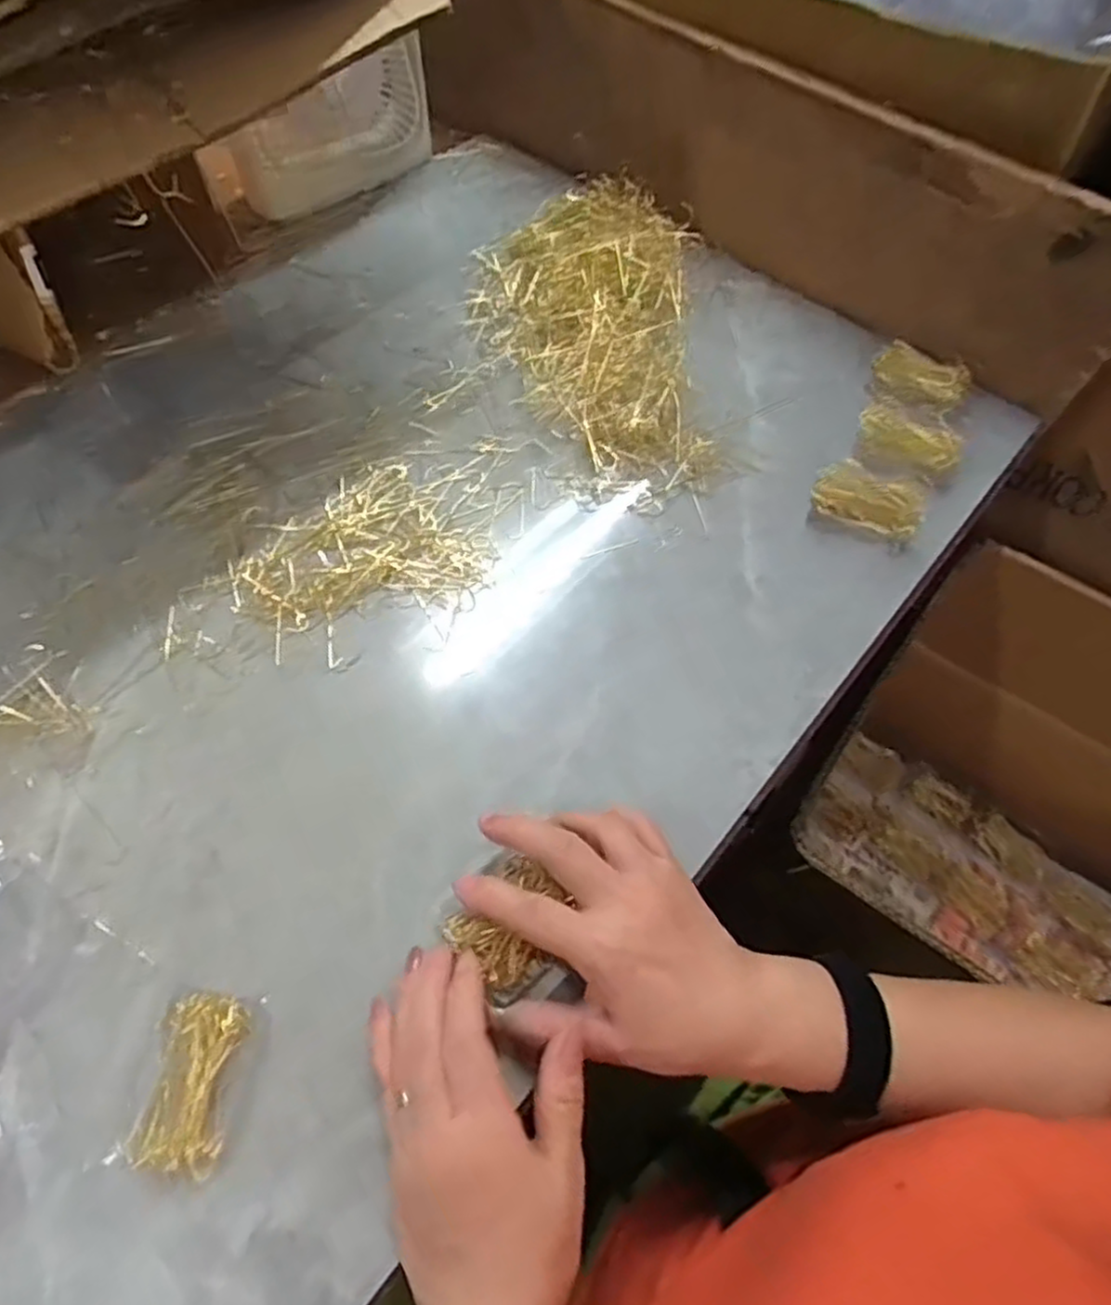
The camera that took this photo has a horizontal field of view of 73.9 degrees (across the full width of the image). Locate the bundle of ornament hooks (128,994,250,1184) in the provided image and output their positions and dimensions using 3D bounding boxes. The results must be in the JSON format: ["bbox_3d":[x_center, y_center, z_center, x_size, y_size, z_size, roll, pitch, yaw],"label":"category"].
[{"bbox_3d":[-0.165,0.196,0.338,0.035,0.019,0.069,5,61,1],"label":"bundle of ornament hooks"}]

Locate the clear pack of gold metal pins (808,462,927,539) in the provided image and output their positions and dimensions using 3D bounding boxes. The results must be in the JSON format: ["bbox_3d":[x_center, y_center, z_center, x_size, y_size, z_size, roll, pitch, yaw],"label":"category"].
[{"bbox_3d":[0.217,-0.105,0.515,0.072,0.018,0.045,22,63,10],"label":"clear pack of gold metal pins"}]

